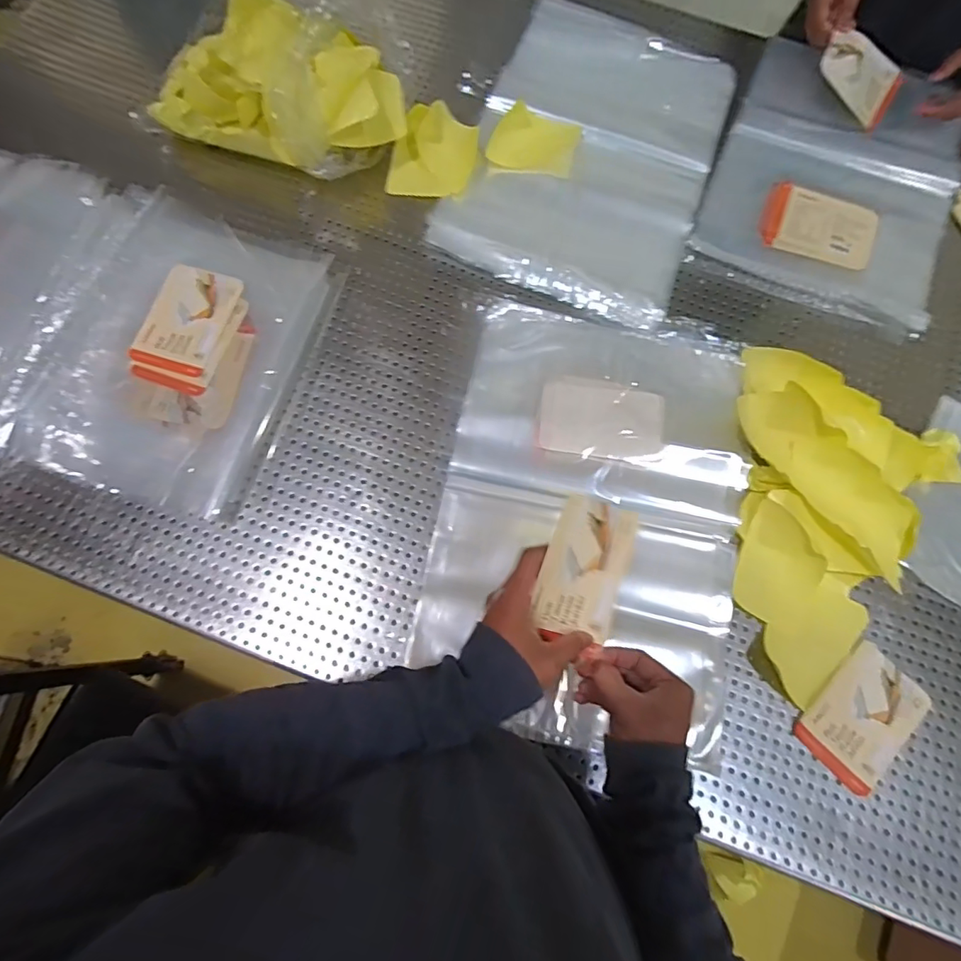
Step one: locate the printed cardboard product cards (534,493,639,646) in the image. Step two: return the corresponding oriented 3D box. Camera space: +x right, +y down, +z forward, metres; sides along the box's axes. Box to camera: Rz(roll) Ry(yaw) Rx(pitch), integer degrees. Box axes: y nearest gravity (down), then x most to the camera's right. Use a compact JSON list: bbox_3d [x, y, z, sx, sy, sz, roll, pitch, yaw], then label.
[{"bbox_3d":[0.089,0.073,0.439,0.077,0.009,0.113,15,94,-18],"label":"printed cardboard product cards"}]

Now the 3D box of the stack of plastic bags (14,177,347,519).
[{"bbox_3d":[-0.330,-0.148,0.586,0.267,0.025,0.335,20,74,-9],"label":"stack of plastic bags"}]

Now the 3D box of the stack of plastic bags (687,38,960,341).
[{"bbox_3d":[0.483,-0.410,0.710,0.305,0.027,0.407,23,76,4],"label":"stack of plastic bags"}]

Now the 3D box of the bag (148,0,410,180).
[{"bbox_3d":[-0.245,-0.494,0.657,0.288,0.141,0.194,15,76,2],"label":"bag"}]

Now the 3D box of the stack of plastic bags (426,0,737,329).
[{"bbox_3d":[0.154,-0.447,0.694,0.306,0.033,0.450,20,76,4],"label":"stack of plastic bags"}]

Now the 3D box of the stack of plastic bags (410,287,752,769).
[{"bbox_3d":[0.121,0.033,0.566,0.326,0.035,0.472,12,76,2],"label":"stack of plastic bags"}]

